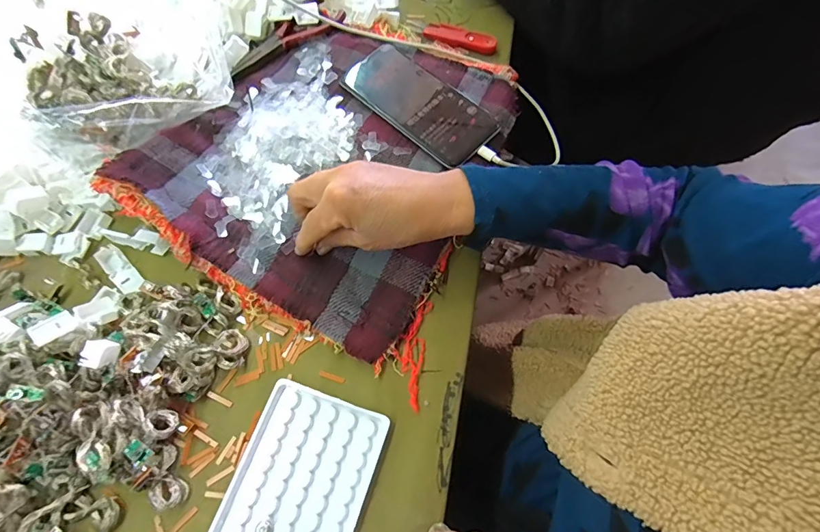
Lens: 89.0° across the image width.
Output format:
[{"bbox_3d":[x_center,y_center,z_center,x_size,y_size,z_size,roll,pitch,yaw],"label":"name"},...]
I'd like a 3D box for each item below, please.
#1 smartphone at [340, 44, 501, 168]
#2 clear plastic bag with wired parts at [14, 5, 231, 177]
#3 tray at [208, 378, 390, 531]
[{"bbox_3d":[0.009,-0.165,0.421,0.159,0.013,0.073,42,73,17],"label":"smartphone"},{"bbox_3d":[-0.272,-0.189,0.402,0.185,0.049,0.131,-31,69,-13],"label":"clear plastic bag with wired parts"},{"bbox_3d":[-0.080,0.158,0.300,0.096,0.014,0.128,18,67,8],"label":"tray"}]

